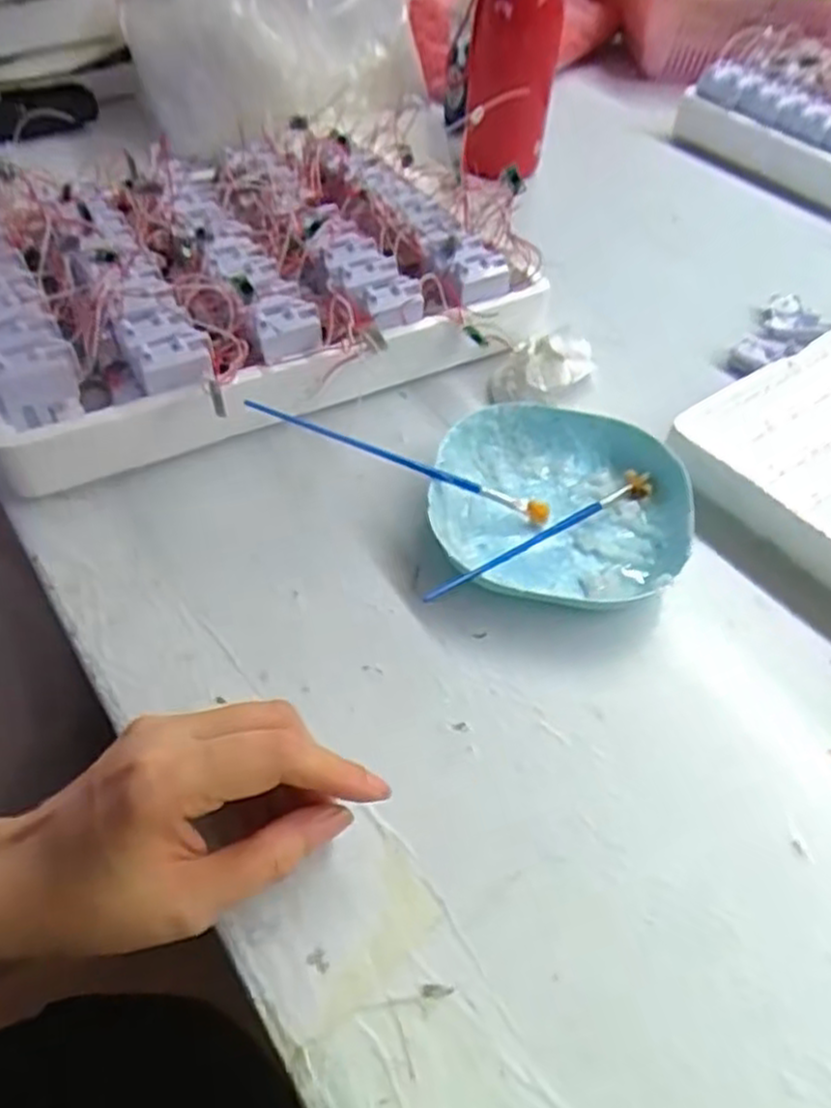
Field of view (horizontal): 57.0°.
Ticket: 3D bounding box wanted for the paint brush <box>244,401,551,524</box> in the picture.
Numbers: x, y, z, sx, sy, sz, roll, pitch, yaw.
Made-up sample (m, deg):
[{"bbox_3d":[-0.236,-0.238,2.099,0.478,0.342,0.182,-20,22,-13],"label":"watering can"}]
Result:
[{"bbox_3d":[-0.001,-0.046,0.393,0.154,0.009,0.007,19,47,-13],"label":"paint brush"}]

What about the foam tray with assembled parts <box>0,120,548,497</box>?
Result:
[{"bbox_3d":[-0.112,-0.181,0.495,0.347,0.071,0.255,-21,53,-21],"label":"foam tray with assembled parts"}]

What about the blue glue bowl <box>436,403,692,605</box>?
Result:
[{"bbox_3d":[0.075,-0.029,0.408,0.131,0.029,0.125,2,48,-3],"label":"blue glue bowl"}]

